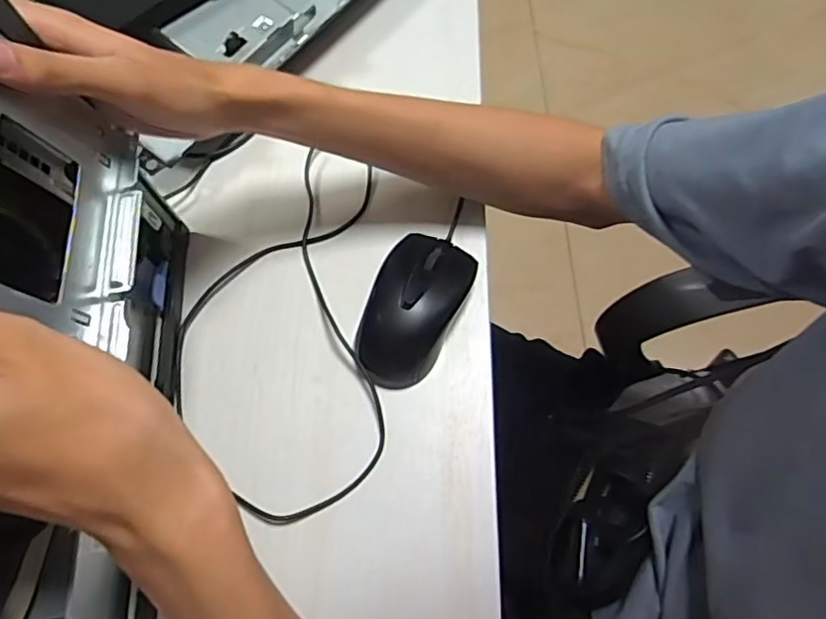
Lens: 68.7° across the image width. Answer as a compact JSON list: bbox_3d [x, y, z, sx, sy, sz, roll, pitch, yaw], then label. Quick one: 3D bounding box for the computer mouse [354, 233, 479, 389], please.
[{"bbox_3d":[-0.001,-0.002,0.406,0.056,0.028,0.105,26,73,10],"label":"computer mouse"}]

